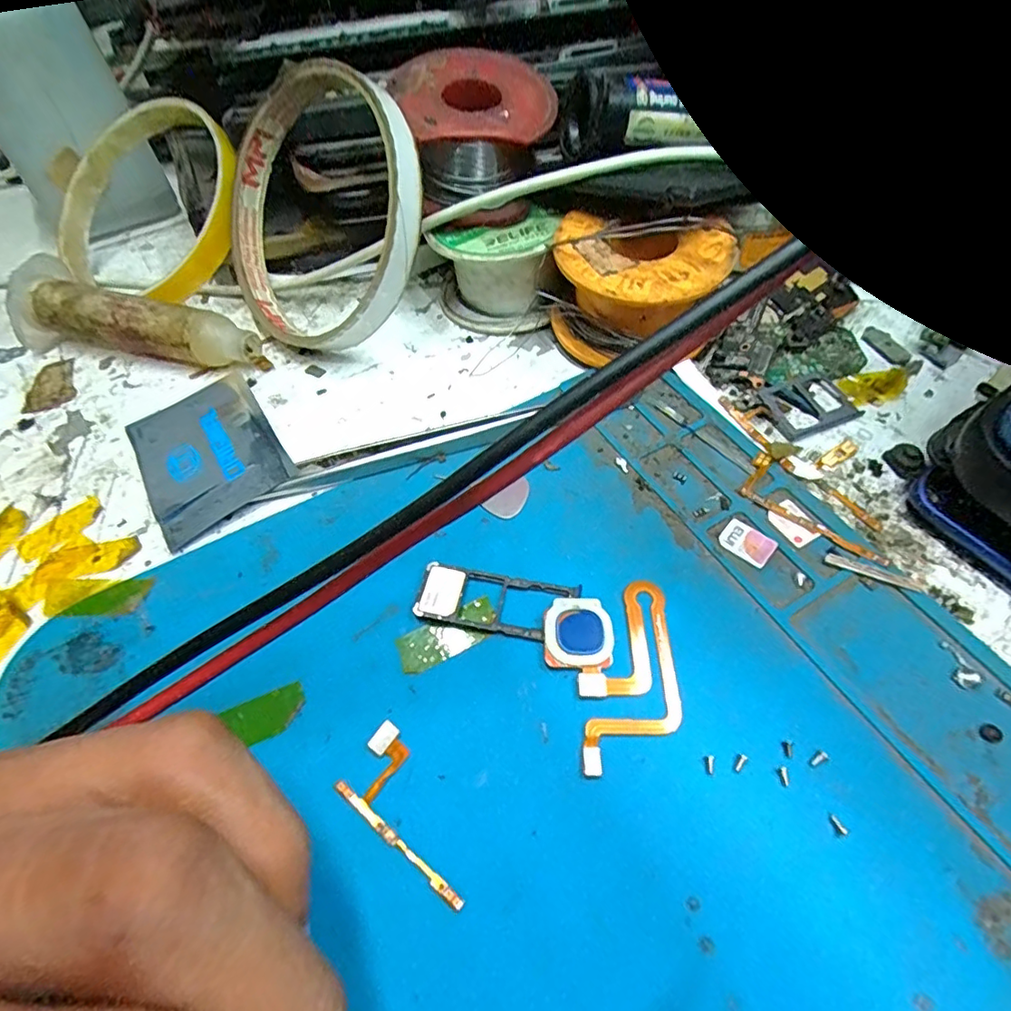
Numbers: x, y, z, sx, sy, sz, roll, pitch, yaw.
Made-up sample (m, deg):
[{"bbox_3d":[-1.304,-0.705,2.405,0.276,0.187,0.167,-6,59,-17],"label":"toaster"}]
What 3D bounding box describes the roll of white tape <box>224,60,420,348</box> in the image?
[{"bbox_3d":[-0.060,-0.092,0.179,0.079,0.080,0.011,20,19,29],"label":"roll of white tape"}]

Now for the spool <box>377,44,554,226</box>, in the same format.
[{"bbox_3d":[-0.009,-0.119,0.180,0.049,0.034,0.047,-23,56,-12],"label":"spool"}]

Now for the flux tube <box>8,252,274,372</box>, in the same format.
[{"bbox_3d":[-0.128,-0.063,0.193,0.093,0.026,0.021,12,58,14],"label":"flux tube"}]

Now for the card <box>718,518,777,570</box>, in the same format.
[{"bbox_3d":[0.061,0.009,0.140,0.012,0.004,0.009,34,69,24],"label":"card"}]

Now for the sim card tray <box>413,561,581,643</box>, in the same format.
[{"bbox_3d":[-0.002,0.023,0.133,0.038,0.004,0.015,7,56,9],"label":"sim card tray"}]

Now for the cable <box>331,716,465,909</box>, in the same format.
[{"bbox_3d":[-0.017,0.059,0.110,0.033,0.004,0.016,32,63,24],"label":"cable"}]

